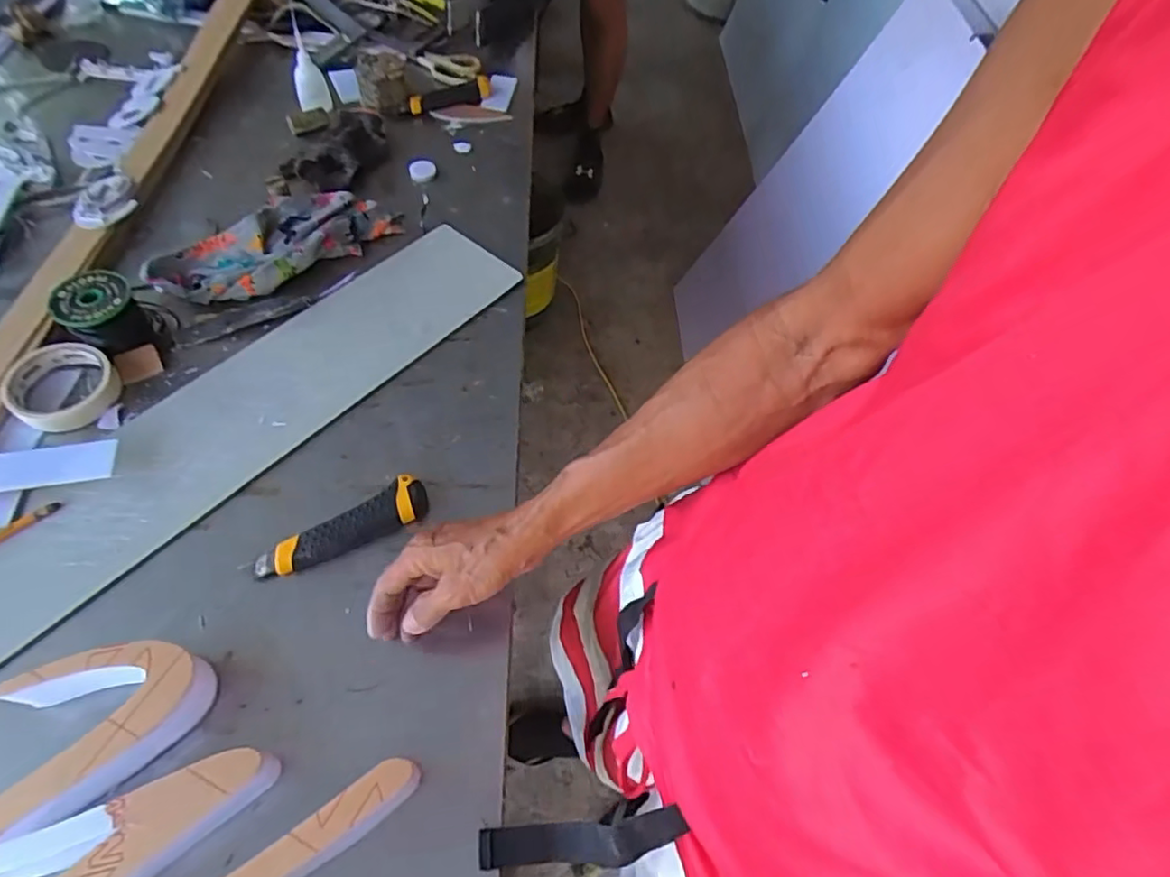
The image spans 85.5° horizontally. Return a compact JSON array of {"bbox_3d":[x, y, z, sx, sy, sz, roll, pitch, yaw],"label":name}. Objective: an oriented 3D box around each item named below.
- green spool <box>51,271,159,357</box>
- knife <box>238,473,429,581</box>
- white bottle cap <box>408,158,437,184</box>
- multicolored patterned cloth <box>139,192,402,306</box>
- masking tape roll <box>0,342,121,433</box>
[{"bbox_3d":[-0.481,-0.121,0.636,0.067,0.065,0.063,3,58,-5],"label":"green spool"},{"bbox_3d":[-0.217,0.079,0.564,0.155,0.020,0.040,-22,63,-19],"label":"knife"},{"bbox_3d":[-0.220,-0.365,0.858,0.037,0.013,0.037,3,58,-5],"label":"white bottle cap"},{"bbox_3d":[-0.354,-0.228,0.734,0.277,0.044,0.103,-32,67,-24],"label":"multicolored patterned cloth"},{"bbox_3d":[-0.506,-0.051,0.613,0.089,0.034,0.089,3,58,-5],"label":"masking tape roll"}]

